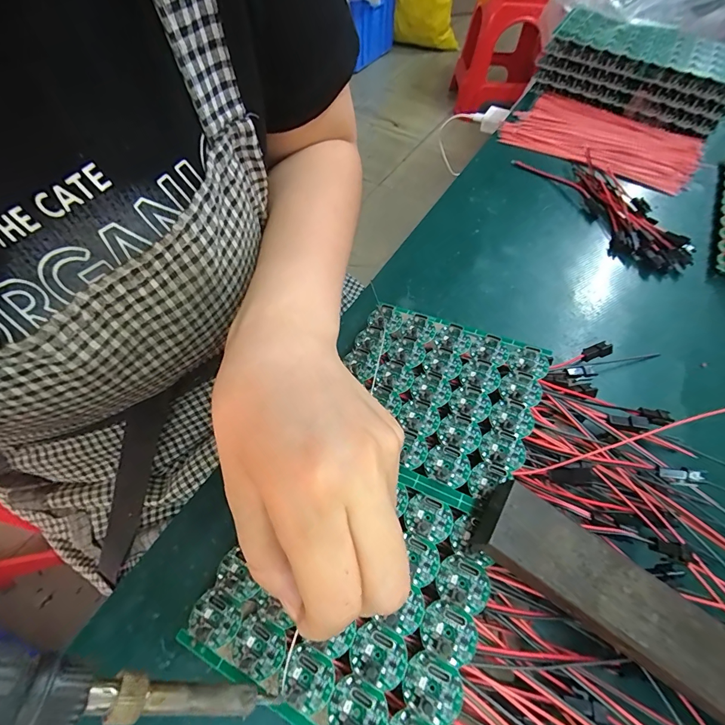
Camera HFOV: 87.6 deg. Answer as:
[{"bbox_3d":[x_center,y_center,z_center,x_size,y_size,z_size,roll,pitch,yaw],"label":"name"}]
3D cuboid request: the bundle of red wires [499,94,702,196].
[{"bbox_3d":[0.253,-0.234,0.401,0.185,0.012,0.117,31,61,15],"label":"bundle of red wires"}]

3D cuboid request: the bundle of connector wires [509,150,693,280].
[{"bbox_3d":[0.216,-0.139,0.337,0.063,0.018,0.164,-17,60,-14],"label":"bundle of connector wires"}]

